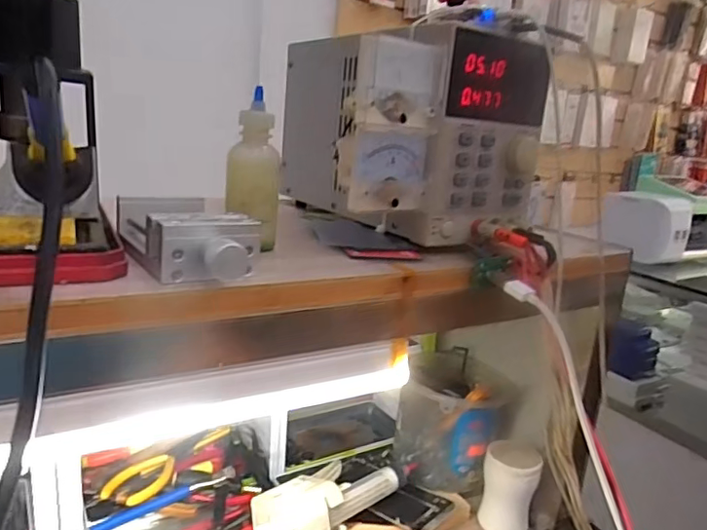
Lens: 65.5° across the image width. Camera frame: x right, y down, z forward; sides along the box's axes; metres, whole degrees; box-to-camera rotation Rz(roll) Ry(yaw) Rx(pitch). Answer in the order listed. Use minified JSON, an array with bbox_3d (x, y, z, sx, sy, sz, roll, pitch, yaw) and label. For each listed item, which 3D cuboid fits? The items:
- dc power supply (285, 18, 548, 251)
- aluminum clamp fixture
[{"bbox_3d":[0.045,-0.113,0.492,0.165,0.152,0.245,1,15,-18],"label":"dc power supply"},{"bbox_3d":[-0.098,-0.018,0.324,0.067,0.035,0.106,-3,17,-29],"label":"aluminum clamp fixture"}]

